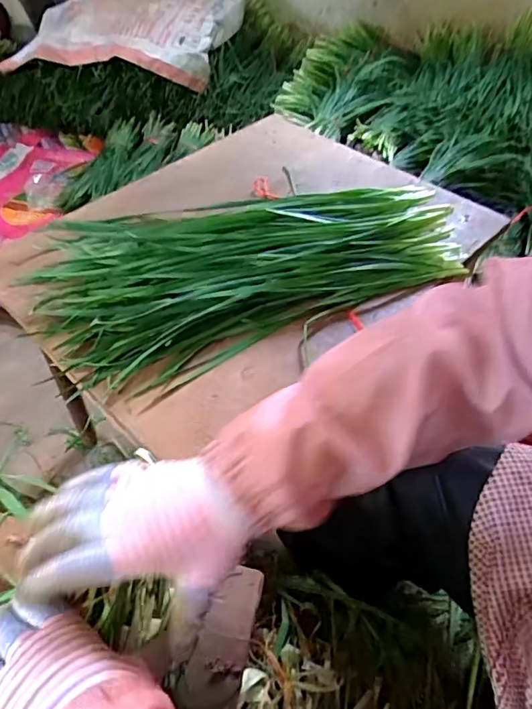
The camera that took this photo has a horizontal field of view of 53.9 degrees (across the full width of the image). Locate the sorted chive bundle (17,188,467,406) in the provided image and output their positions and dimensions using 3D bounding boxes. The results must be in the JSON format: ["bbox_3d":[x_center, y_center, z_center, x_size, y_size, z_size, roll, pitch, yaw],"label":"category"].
[{"bbox_3d":[-0.030,-0.133,0.665,0.513,0.050,0.299,-24,52,-18],"label":"sorted chive bundle"}]

